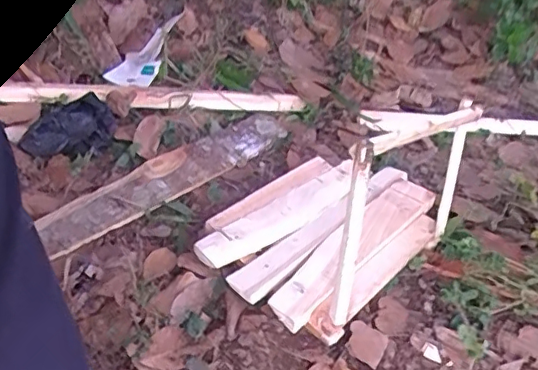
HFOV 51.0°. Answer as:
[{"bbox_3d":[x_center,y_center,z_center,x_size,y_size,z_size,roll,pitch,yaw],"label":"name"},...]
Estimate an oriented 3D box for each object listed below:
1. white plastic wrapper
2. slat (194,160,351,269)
[{"bbox_3d":[-0.259,-0.291,1.192,0.123,0.054,0.271,7,39,1],"label":"white plastic wrapper"},{"bbox_3d":[0.034,0.039,0.900,0.338,0.023,0.073,-27,49,-35],"label":"slat"}]

